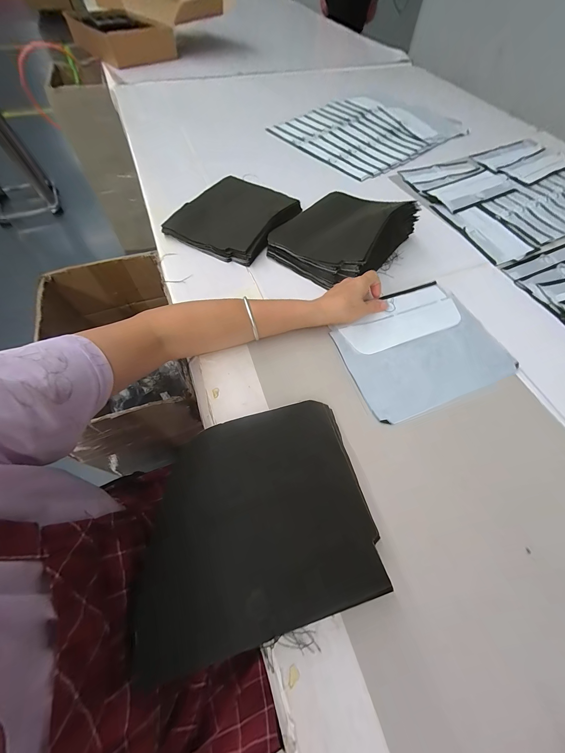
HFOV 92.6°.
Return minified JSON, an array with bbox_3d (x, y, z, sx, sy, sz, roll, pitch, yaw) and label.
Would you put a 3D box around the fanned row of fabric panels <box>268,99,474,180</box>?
[{"bbox_3d":[0.284,-0.778,0.840,0.532,0.025,0.373,-35,68,-19],"label":"fanned row of fabric panels"}]

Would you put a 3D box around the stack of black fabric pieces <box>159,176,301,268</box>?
[{"bbox_3d":[-0.103,-0.347,0.583,0.220,0.038,0.258,29,64,13],"label":"stack of black fabric pieces"}]

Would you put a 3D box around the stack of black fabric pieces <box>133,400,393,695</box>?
[{"bbox_3d":[-0.028,0.136,0.284,0.232,0.035,0.203,-12,62,-9],"label":"stack of black fabric pieces"}]

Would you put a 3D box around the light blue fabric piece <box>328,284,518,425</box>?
[{"bbox_3d":[0.209,-0.049,0.418,0.247,0.011,0.188,-20,65,-13],"label":"light blue fabric piece"}]

